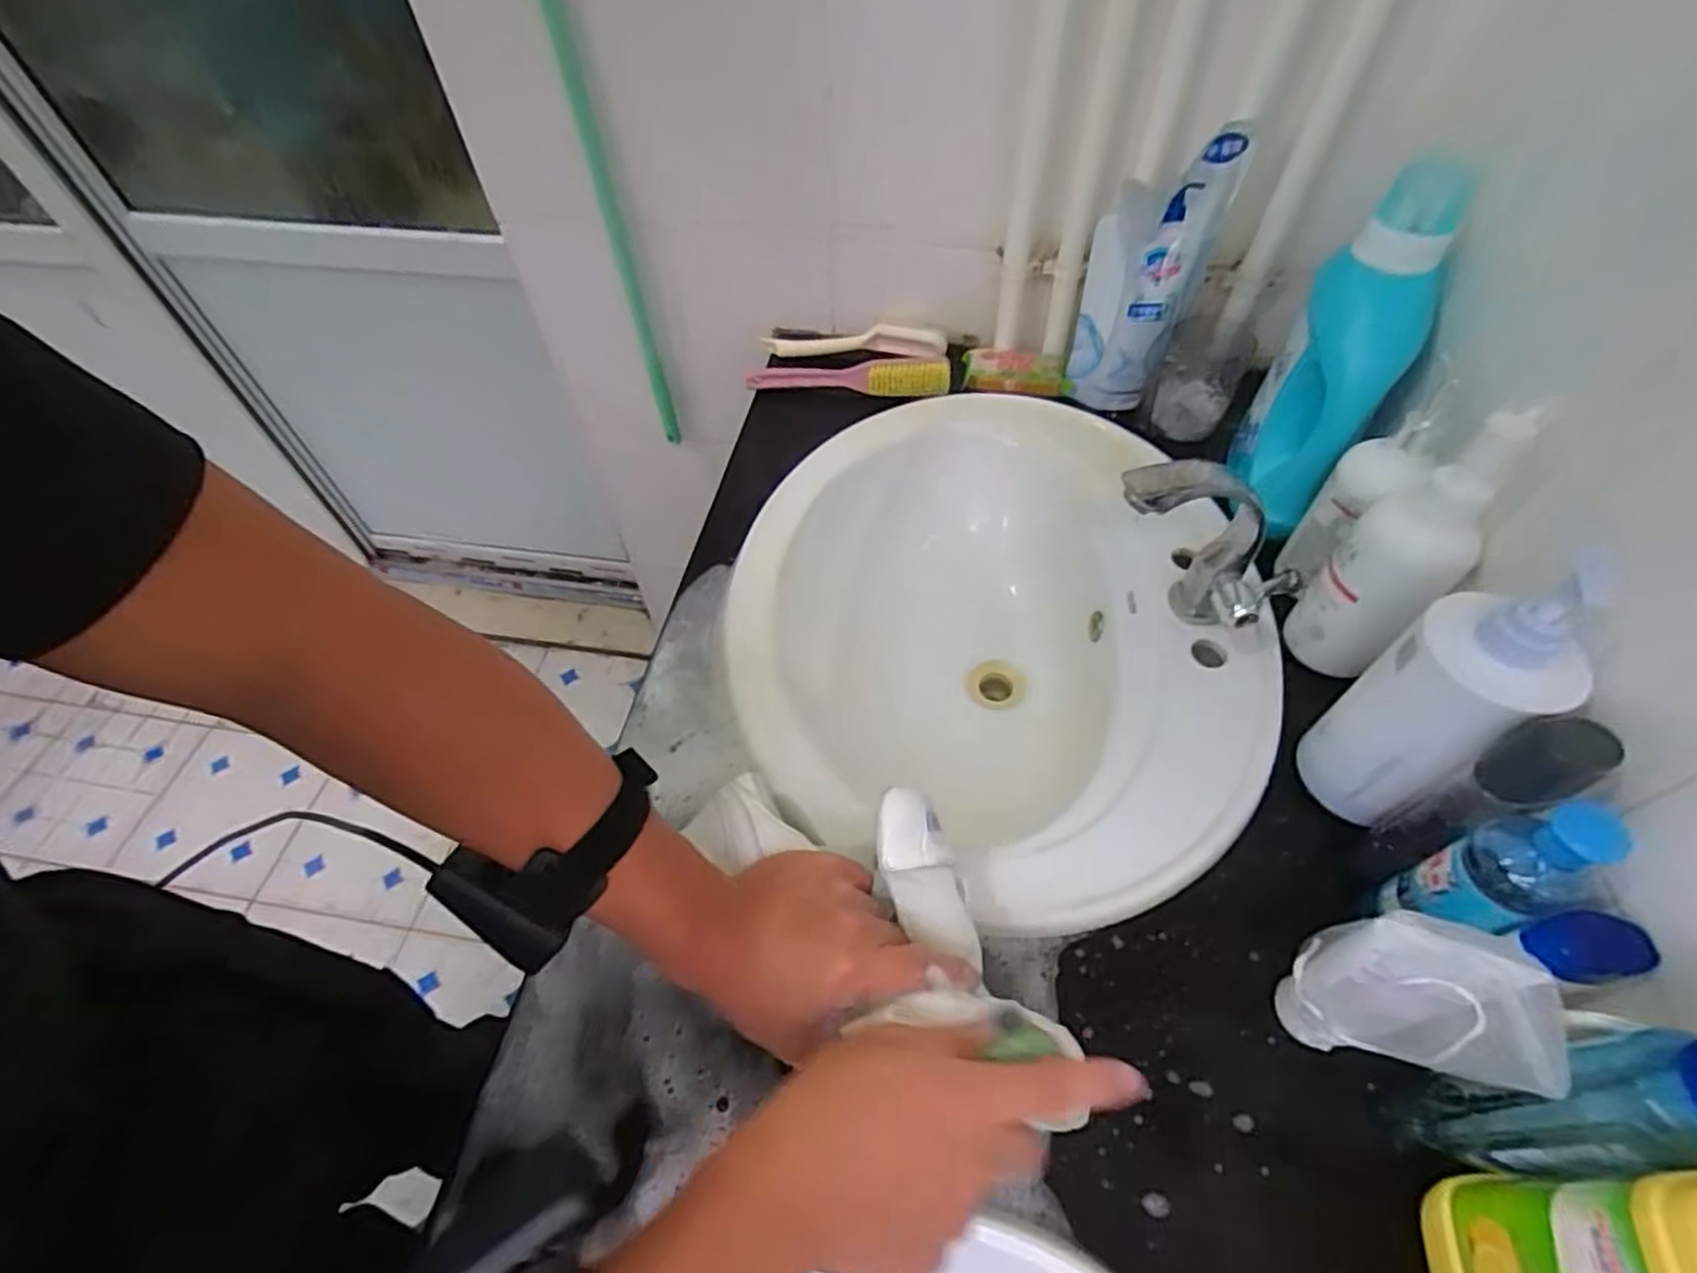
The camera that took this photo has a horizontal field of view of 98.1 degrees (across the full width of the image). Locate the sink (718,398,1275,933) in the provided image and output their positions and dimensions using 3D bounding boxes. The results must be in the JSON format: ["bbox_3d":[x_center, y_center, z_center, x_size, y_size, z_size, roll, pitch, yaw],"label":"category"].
[{"bbox_3d":[0.121,0.018,0.687,0.464,0.157,0.476,-1,55,1],"label":"sink"}]

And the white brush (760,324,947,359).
[{"bbox_3d":[0.006,-0.344,0.861,0.212,0.027,0.033,6,55,7],"label":"white brush"}]

